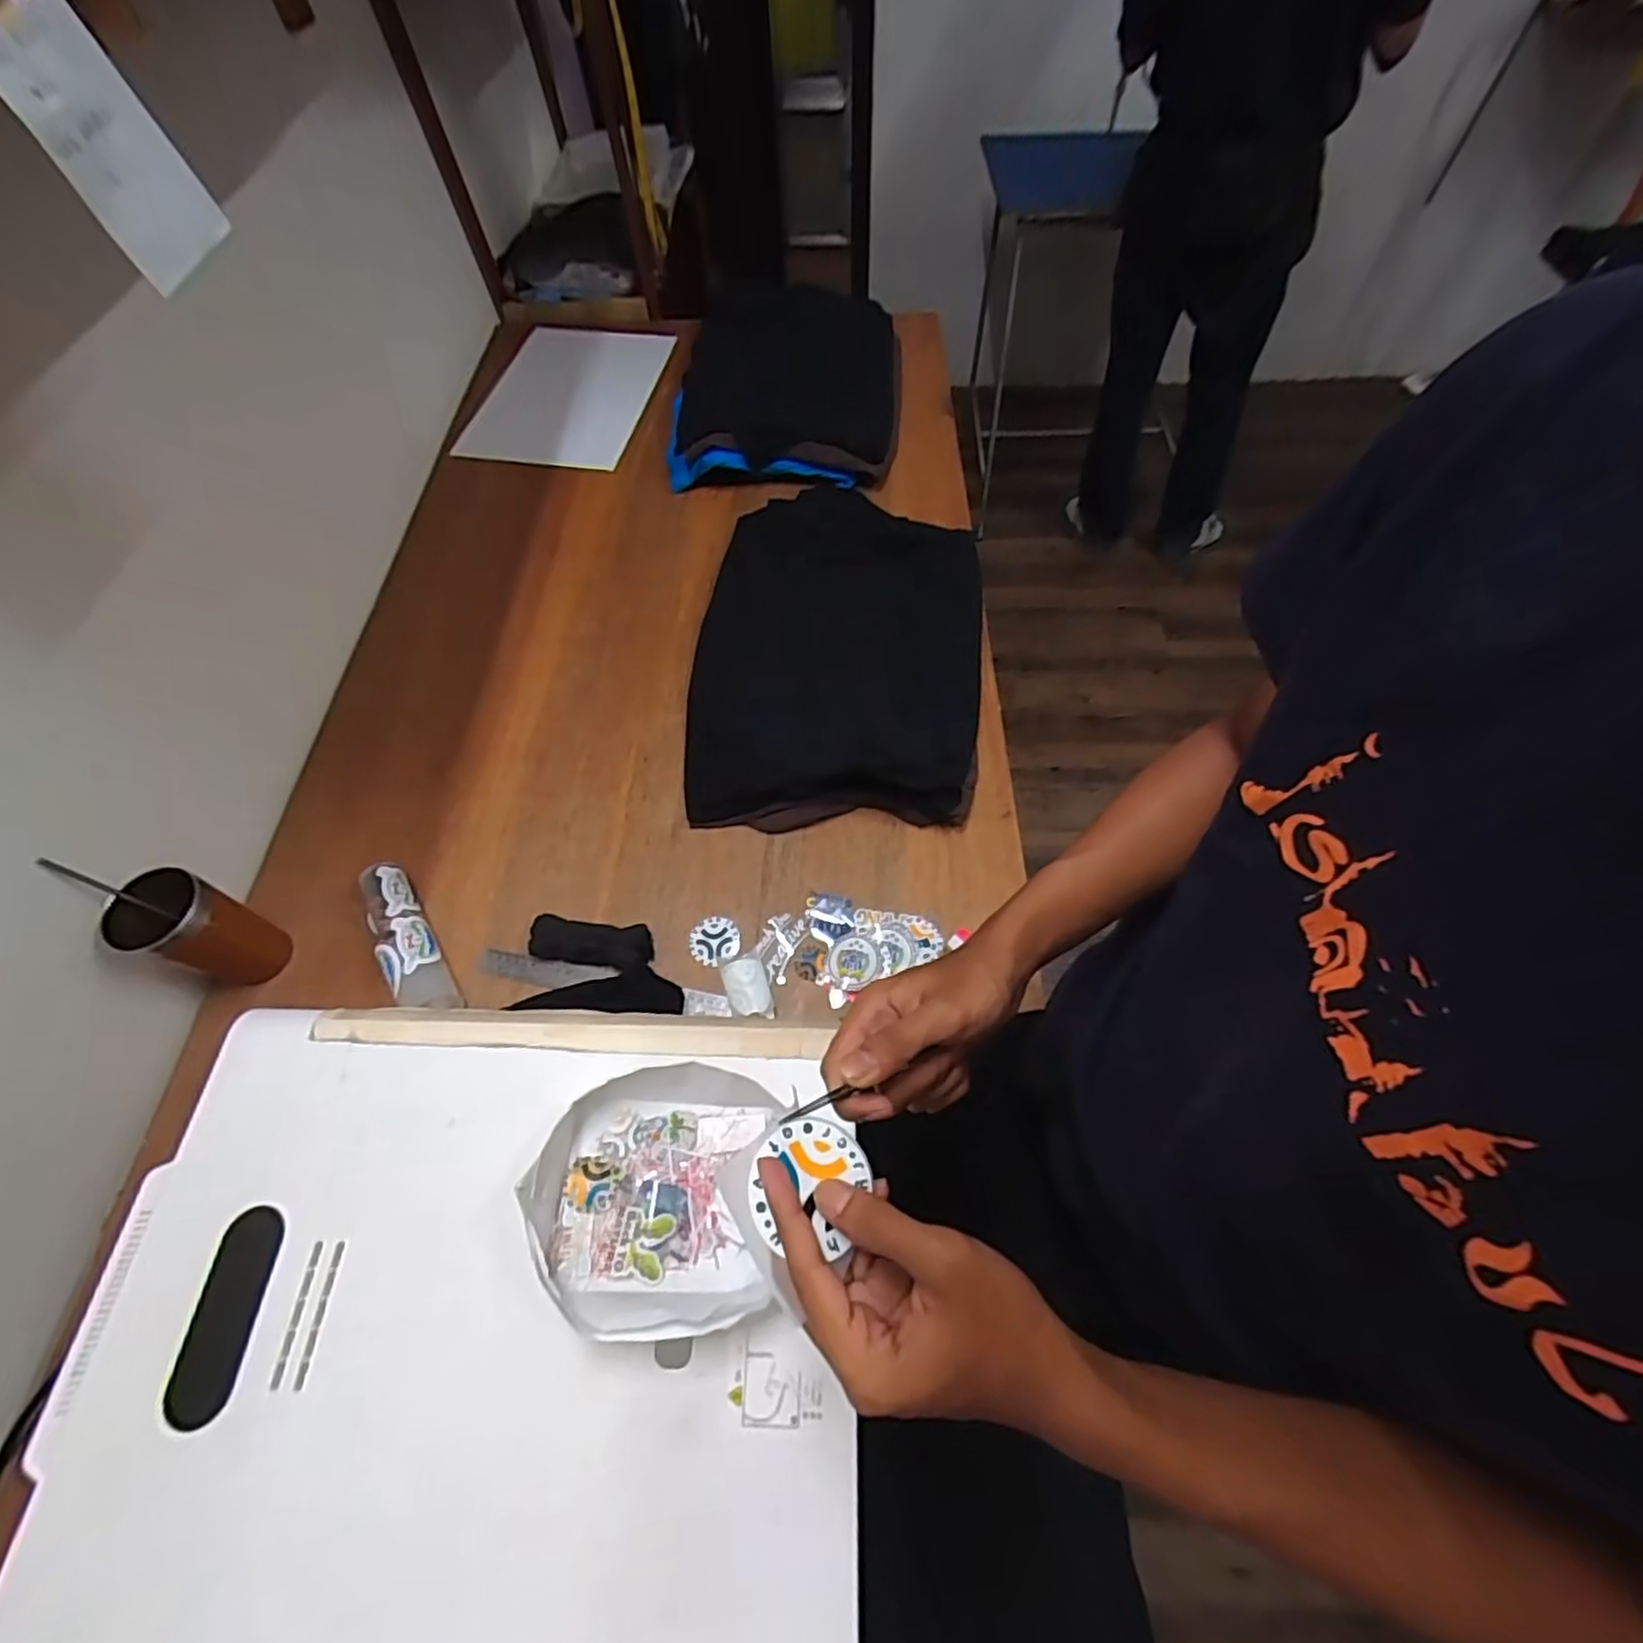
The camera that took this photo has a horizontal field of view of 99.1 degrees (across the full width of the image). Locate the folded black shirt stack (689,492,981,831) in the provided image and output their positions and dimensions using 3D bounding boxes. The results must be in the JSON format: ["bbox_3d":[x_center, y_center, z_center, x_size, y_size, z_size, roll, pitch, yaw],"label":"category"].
[{"bbox_3d":[0.025,-0.233,0.932,0.362,0.082,0.533,2,59,2],"label":"folded black shirt stack"}]

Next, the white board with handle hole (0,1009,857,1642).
[{"bbox_3d":[-0.234,0.328,0.471,0.495,0.021,0.396,0,59,1],"label":"white board with handle hole"}]

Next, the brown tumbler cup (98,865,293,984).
[{"bbox_3d":[-0.617,0.116,0.707,0.069,0.149,0.081,15,61,9],"label":"brown tumbler cup"}]

